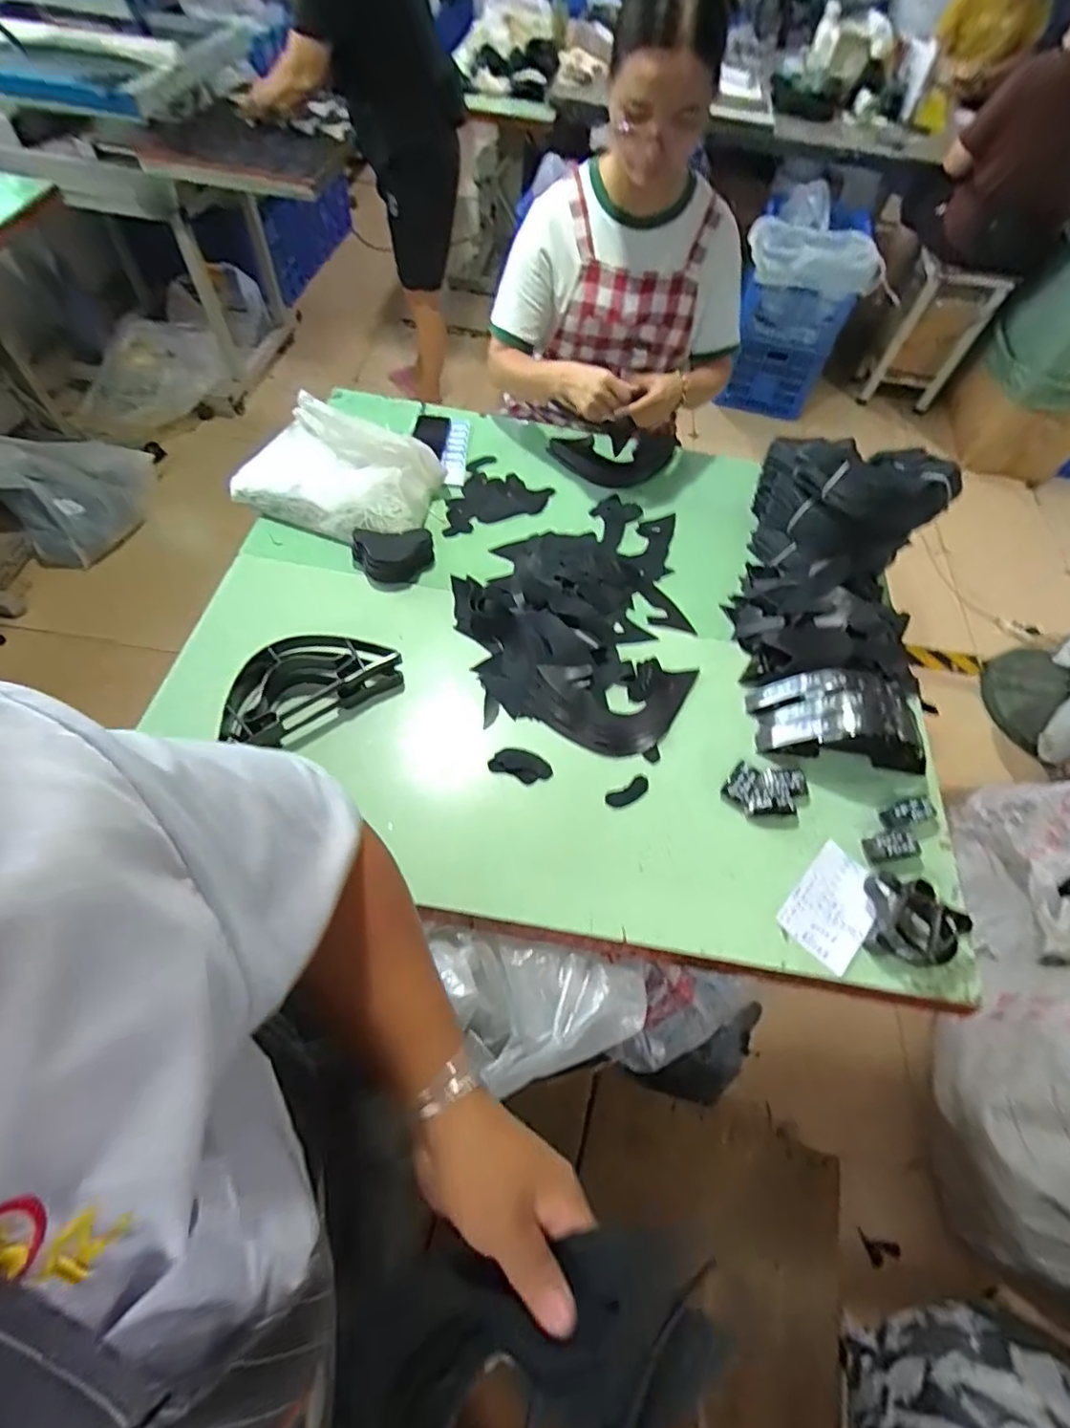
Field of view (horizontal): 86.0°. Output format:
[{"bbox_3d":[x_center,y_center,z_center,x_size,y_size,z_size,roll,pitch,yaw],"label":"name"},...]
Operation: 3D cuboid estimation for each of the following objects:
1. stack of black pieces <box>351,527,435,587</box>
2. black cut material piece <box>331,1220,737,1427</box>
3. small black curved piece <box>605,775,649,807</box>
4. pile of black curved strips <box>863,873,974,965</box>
[{"bbox_3d":[-0.245,-0.267,0.991,0.136,0.058,0.090,-4,64,0],"label":"stack of black pieces"},{"bbox_3d":[-0.006,0.314,0.272,0.196,0.065,0.097,-18,65,0],"label":"black cut material piece"},{"bbox_3d":[0.138,0.117,0.845,0.073,0.007,0.027,-31,67,-12],"label":"small black curved piece"},{"bbox_3d":[0.502,0.271,0.760,0.115,0.051,0.105,3,64,3],"label":"pile of black curved strips"}]

